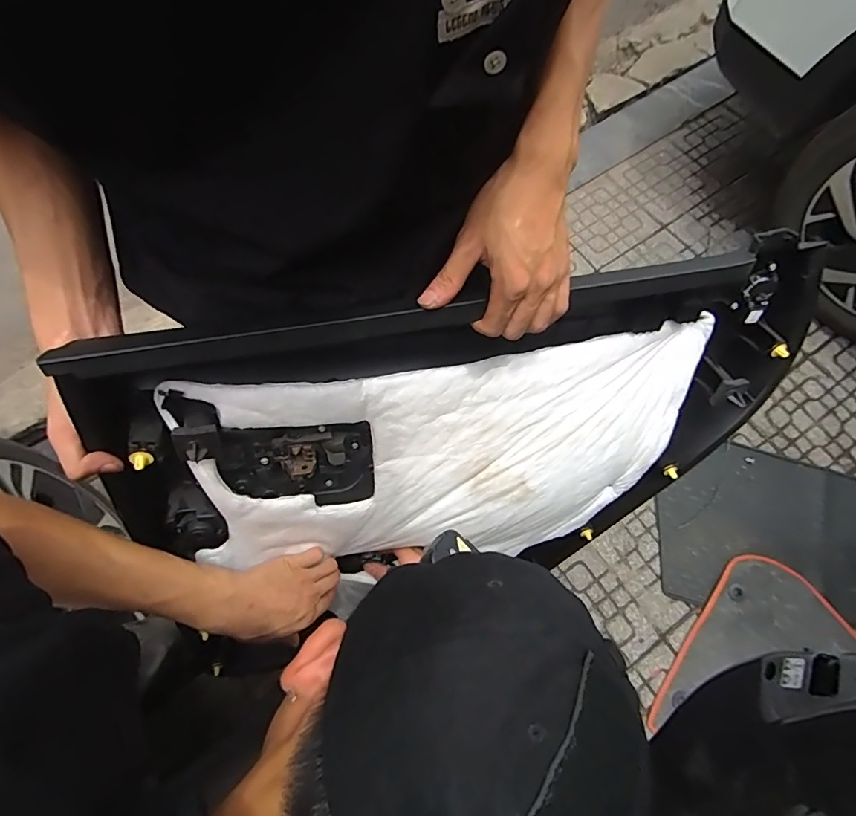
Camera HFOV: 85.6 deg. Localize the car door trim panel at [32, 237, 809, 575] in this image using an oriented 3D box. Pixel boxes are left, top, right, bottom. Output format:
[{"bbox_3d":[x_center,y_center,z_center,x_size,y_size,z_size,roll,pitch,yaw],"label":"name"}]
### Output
[{"bbox_3d":[0.061,0.031,0.536,0.735,0.404,0.130,-6,29,-15],"label":"car door trim panel"}]

